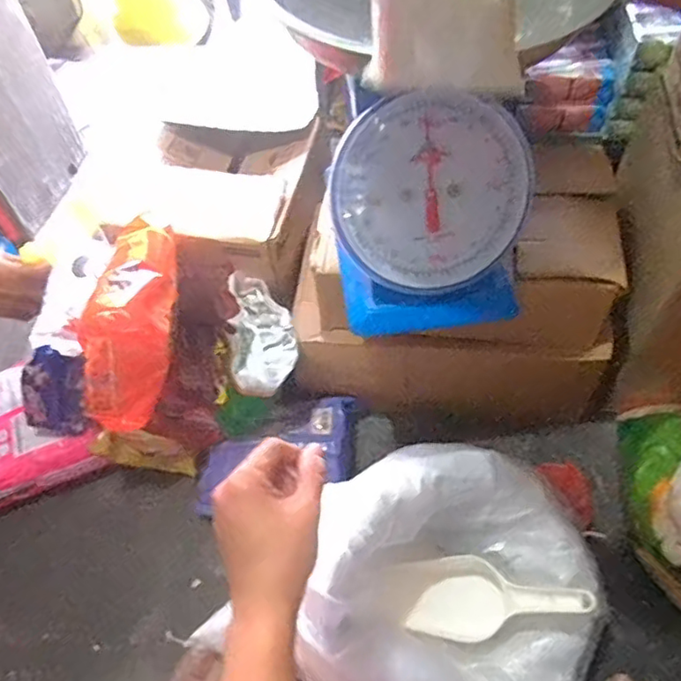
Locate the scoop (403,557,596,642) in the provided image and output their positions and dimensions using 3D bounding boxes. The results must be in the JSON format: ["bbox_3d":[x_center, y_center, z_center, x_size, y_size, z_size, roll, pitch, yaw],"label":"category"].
[{"bbox_3d":[0.169,0.287,0.670,0.212,0.054,0.083,-16,50,28],"label":"scoop"}]

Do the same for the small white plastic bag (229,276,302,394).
[{"bbox_3d":[-0.105,-0.011,0.823,0.085,0.057,0.192,-15,55,-5],"label":"small white plastic bag"}]

